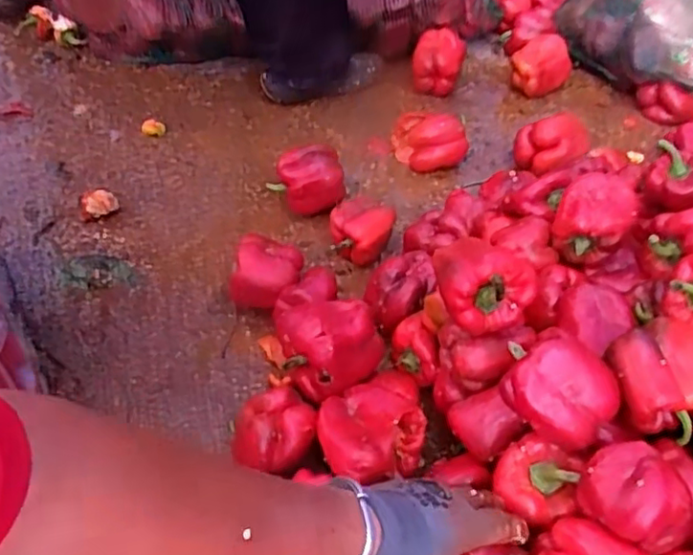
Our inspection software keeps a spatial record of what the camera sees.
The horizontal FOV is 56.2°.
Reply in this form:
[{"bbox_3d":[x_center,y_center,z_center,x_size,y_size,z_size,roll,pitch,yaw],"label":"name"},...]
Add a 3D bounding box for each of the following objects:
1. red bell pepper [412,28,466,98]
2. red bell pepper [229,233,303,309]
[{"bbox_3d":[0.152,-0.359,1.102,0.084,0.092,0.093,13,49,7],"label":"red bell pepper"},{"bbox_3d":[-0.090,0.001,0.765,0.074,0.079,0.076,2,48,-2],"label":"red bell pepper"}]

